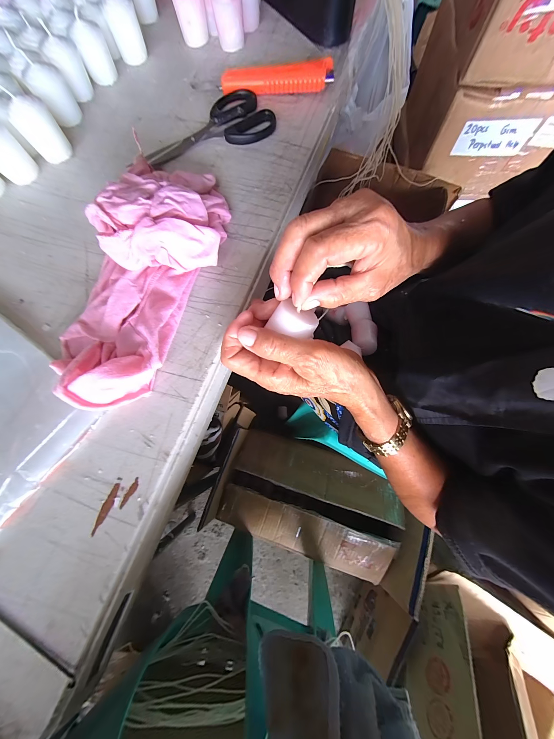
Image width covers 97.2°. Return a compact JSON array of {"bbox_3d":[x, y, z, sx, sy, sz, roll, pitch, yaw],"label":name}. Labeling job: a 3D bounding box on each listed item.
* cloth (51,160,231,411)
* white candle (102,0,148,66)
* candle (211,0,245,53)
[{"bbox_3d":[-0.114,-0.093,0.211,0.107,0.055,0.249,15,75,5],"label":"cloth"},{"bbox_3d":[-0.197,-0.448,0.312,0.036,0.057,0.035,-17,74,-4],"label":"white candle"},{"bbox_3d":[-0.064,-0.459,0.316,0.037,0.049,0.038,-11,74,-3],"label":"candle"}]

